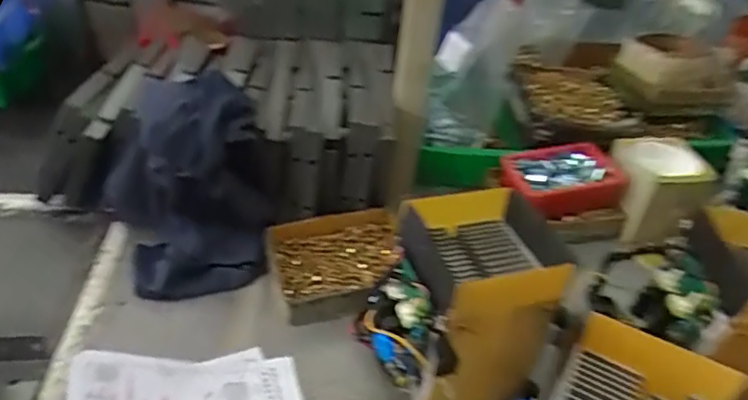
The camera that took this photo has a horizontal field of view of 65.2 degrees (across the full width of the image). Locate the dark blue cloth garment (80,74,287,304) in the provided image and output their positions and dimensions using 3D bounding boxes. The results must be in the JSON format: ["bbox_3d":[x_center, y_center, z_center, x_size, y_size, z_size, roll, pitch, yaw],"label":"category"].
[{"bbox_3d":[-0.233,-0.039,0.725,0.216,0.203,0.243,-13,41,-22],"label":"dark blue cloth garment"}]

